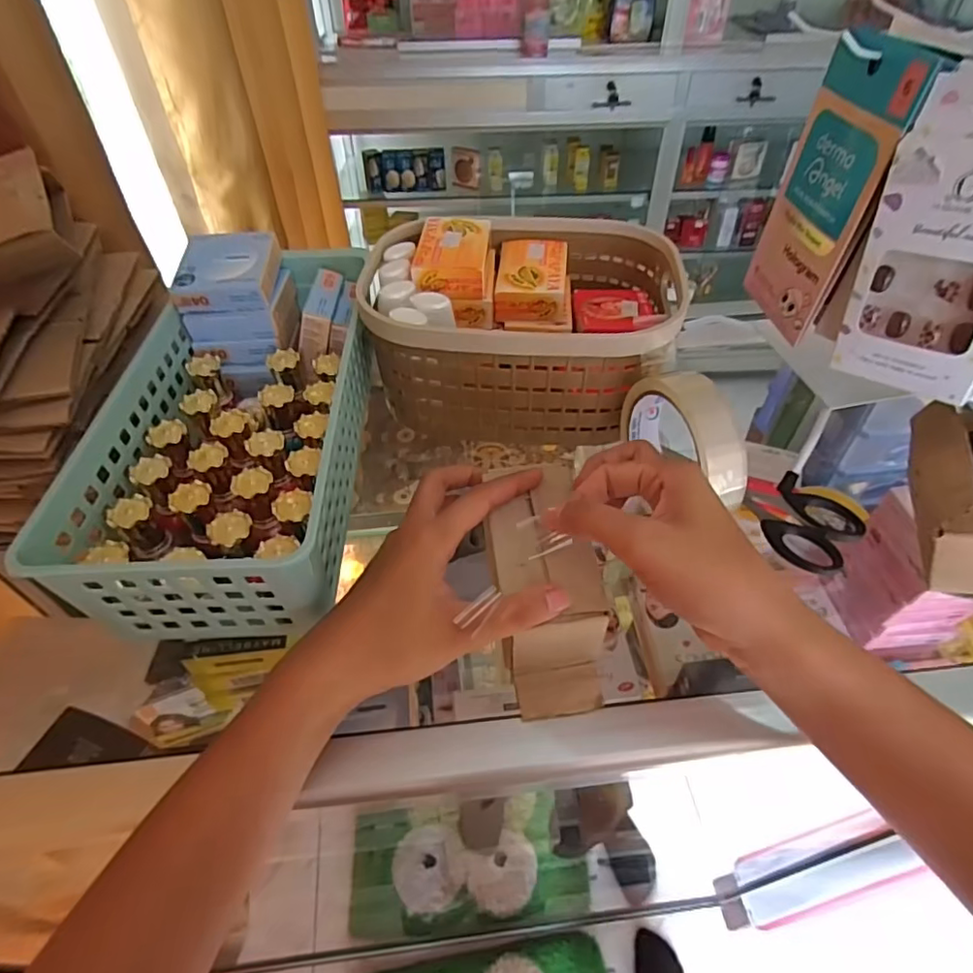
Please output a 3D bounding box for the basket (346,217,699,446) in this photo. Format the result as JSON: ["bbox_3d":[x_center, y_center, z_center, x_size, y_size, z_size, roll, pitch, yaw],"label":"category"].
[{"bbox_3d":[0.023,-0.122,0.424,0.203,0.098,0.157,7,48,7],"label":"basket"}]

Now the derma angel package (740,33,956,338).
[{"bbox_3d":[0.185,-0.161,0.314,0.007,0.141,0.079,-4,48,-7],"label":"derma angel package"}]

